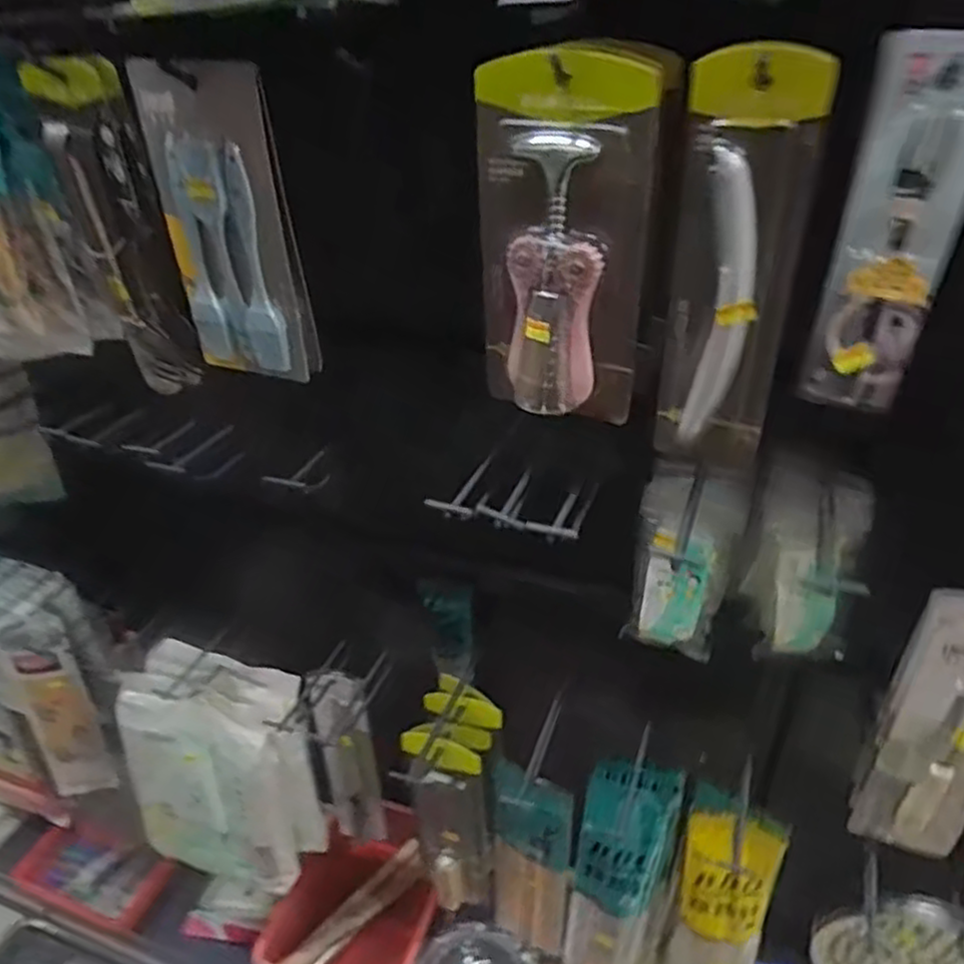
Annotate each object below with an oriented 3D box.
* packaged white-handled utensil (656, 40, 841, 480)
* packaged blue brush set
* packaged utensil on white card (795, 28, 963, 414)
[{"bbox_3d":[0.152,-0.118,0.456,0.070,0.255,0.035,10,36,17],"label":"packaged white-handled utensil"},{"bbox_3d":[-0.189,-0.187,0.562,0.106,0.216,0.047,19,40,28],"label":"packaged blue brush set"},{"bbox_3d":[0.235,-0.134,0.422,0.063,0.205,0.016,11,35,17],"label":"packaged utensil on white card"}]

